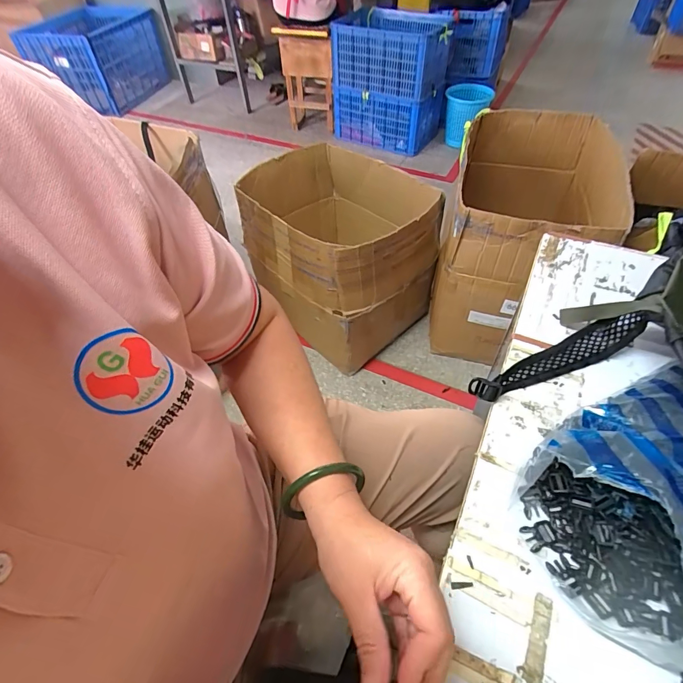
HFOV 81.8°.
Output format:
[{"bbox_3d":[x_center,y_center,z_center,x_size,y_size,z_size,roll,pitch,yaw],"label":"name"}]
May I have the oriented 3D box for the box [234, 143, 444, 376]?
[{"bbox_3d":[0.000,-0.346,1.439,0.517,0.477,0.623,-37,58,-25],"label":"box"}]

